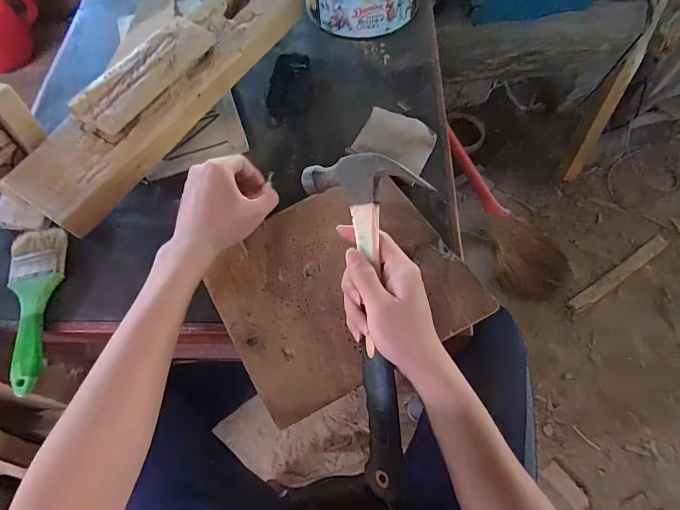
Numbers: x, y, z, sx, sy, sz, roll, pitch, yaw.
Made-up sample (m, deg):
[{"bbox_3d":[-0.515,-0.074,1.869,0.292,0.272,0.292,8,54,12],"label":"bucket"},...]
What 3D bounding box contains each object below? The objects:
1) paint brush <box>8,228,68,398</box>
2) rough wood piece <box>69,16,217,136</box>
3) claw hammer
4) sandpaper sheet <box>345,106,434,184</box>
[{"bbox_3d":[-0.360,0.058,0.444,0.058,0.015,0.196,-11,66,-2],"label":"paint brush"},{"bbox_3d":[-0.239,-0.227,0.474,0.056,0.030,0.188,29,70,15],"label":"rough wood piece"},{"bbox_3d":[0.026,0.067,0.361,0.103,0.050,0.324,-4,88,1],"label":"claw hammer"},{"bbox_3d":[0.073,-0.153,0.517,0.102,0.015,0.089,26,70,14],"label":"sandpaper sheet"}]

